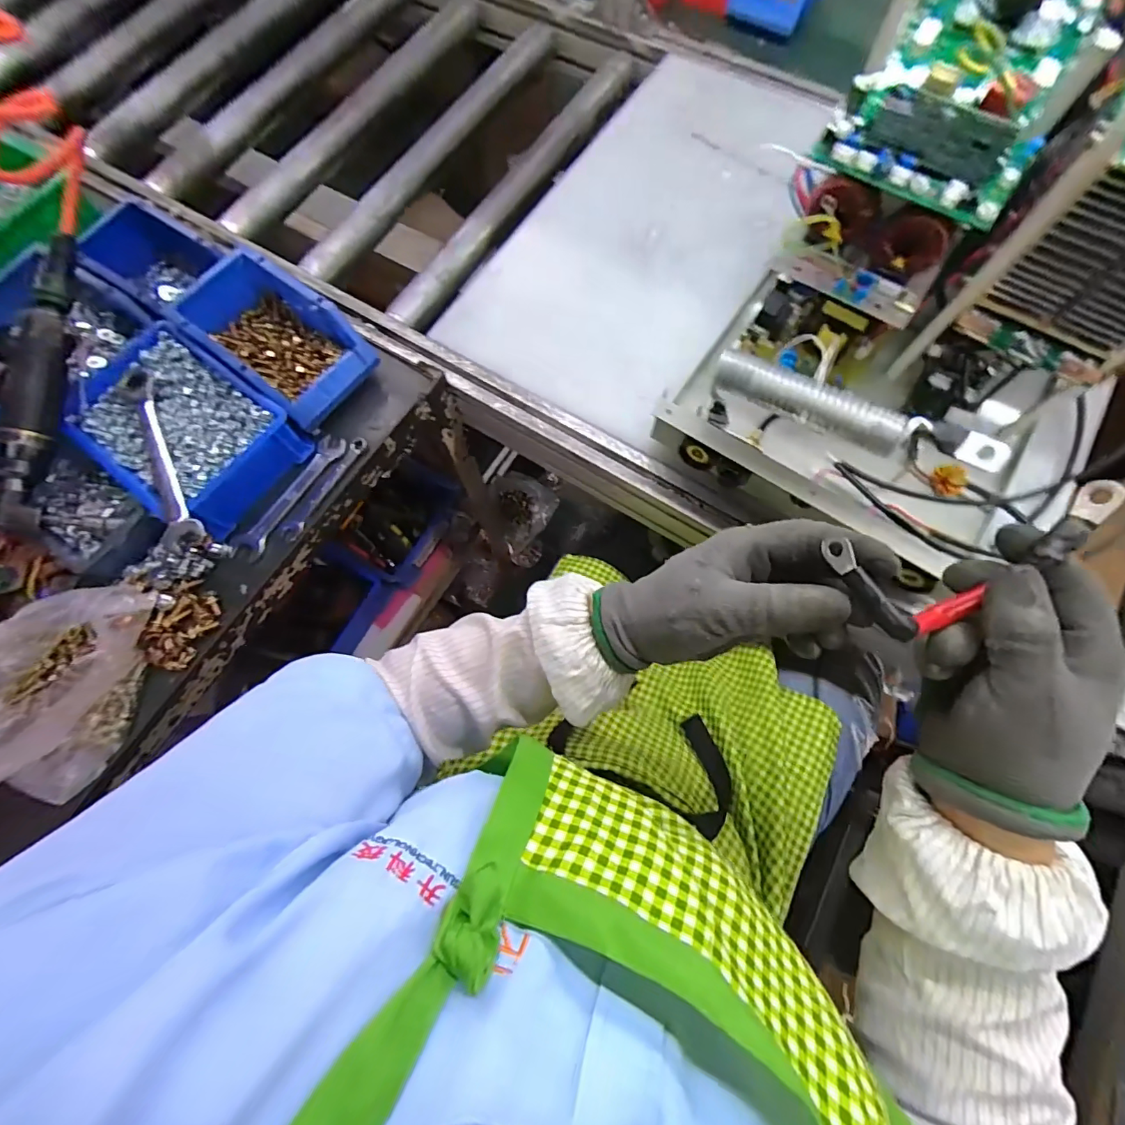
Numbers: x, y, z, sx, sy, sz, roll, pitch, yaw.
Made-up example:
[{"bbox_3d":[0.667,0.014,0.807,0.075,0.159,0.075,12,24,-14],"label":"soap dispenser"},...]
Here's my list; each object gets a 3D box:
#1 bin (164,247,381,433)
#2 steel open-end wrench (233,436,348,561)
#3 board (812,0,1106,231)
[{"bbox_3d":[-0.307,-0.238,0.532,0.184,0.082,0.114,37,77,11],"label":"bin"},{"bbox_3d":[-0.286,-0.071,0.513,0.031,0.007,0.156,29,76,10],"label":"steel open-end wrench"},{"bbox_3d":[0.280,-0.338,0.333,0.125,0.040,0.221,32,77,10],"label":"board"}]

